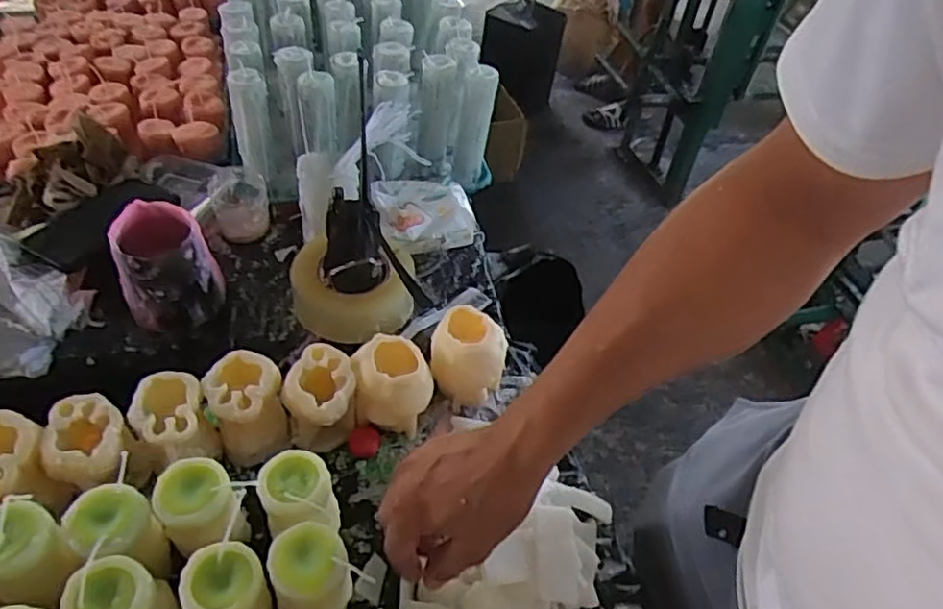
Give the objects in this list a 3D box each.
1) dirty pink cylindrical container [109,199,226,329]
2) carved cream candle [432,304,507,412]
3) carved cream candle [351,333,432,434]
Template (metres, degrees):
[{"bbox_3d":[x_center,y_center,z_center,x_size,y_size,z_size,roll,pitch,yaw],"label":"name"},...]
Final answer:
[{"bbox_3d":[-0.317,-0.040,0.683,0.093,0.107,0.085,3,46,-4],"label":"dirty pink cylindrical container"},{"bbox_3d":[-0.003,0.056,0.656,0.070,0.085,0.070,9,46,2],"label":"carved cream candle"},{"bbox_3d":[-0.076,0.076,0.621,0.073,0.070,0.070,1,46,-6],"label":"carved cream candle"}]

